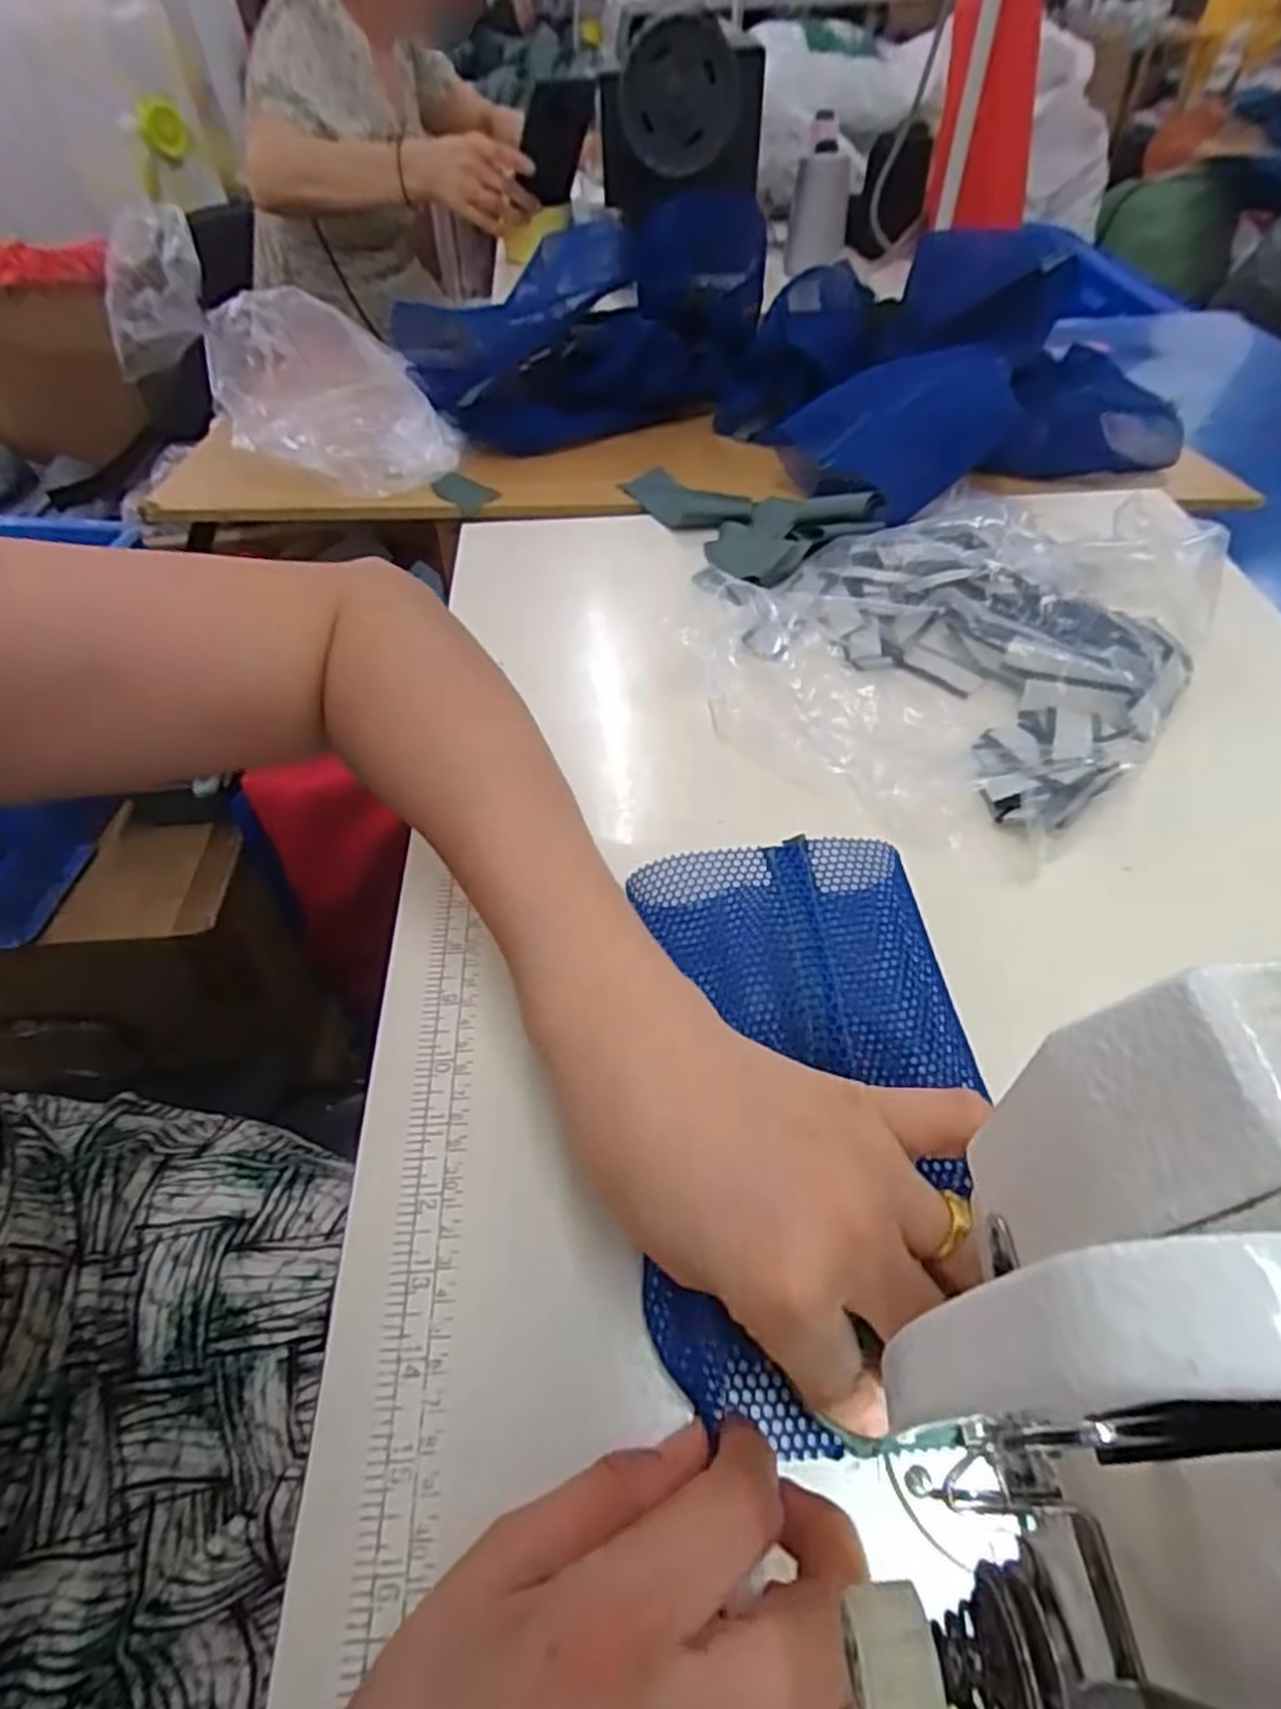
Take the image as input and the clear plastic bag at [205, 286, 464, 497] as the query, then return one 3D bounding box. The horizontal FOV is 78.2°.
[{"bbox_3d":[-0.230,-0.340,0.603,0.158,0.128,0.146,-13,52,-9],"label":"clear plastic bag"}]

